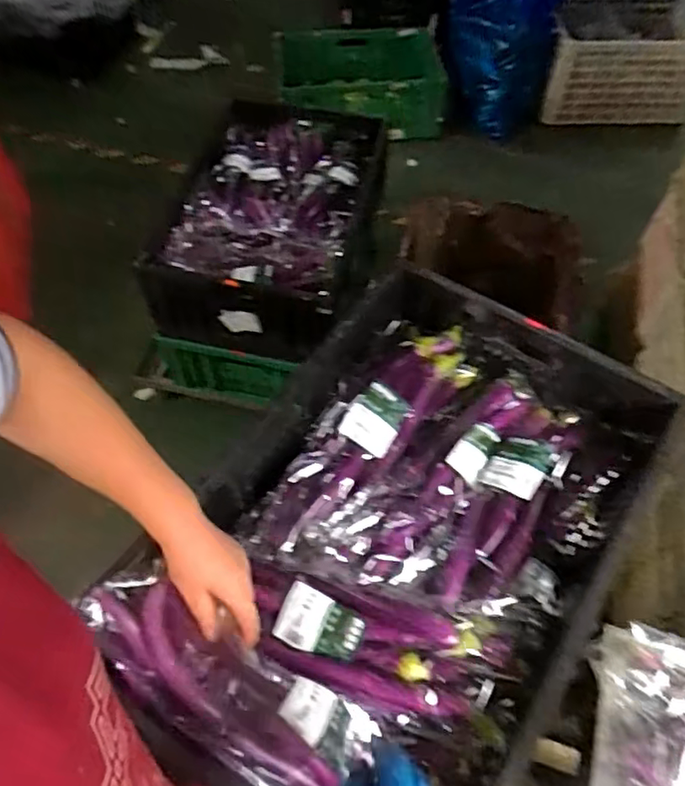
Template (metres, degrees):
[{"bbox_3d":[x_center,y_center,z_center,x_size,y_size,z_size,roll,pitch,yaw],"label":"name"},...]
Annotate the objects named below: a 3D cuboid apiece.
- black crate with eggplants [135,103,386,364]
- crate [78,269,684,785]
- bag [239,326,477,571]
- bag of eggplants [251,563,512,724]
[{"bbox_3d":[-0.153,-0.389,1.366,0.432,0.211,0.576,12,59,6],"label":"black crate with eggplants"},{"bbox_3d":[0.070,0.144,0.657,0.380,0.142,0.565,32,63,17],"label":"crate"},{"bbox_3d":[0.033,0.062,0.739,0.119,0.090,0.389,37,64,19],"label":"bag"},{"bbox_3d":[0.027,0.231,0.556,0.243,0.052,0.100,15,59,8],"label":"bag of eggplants"}]

